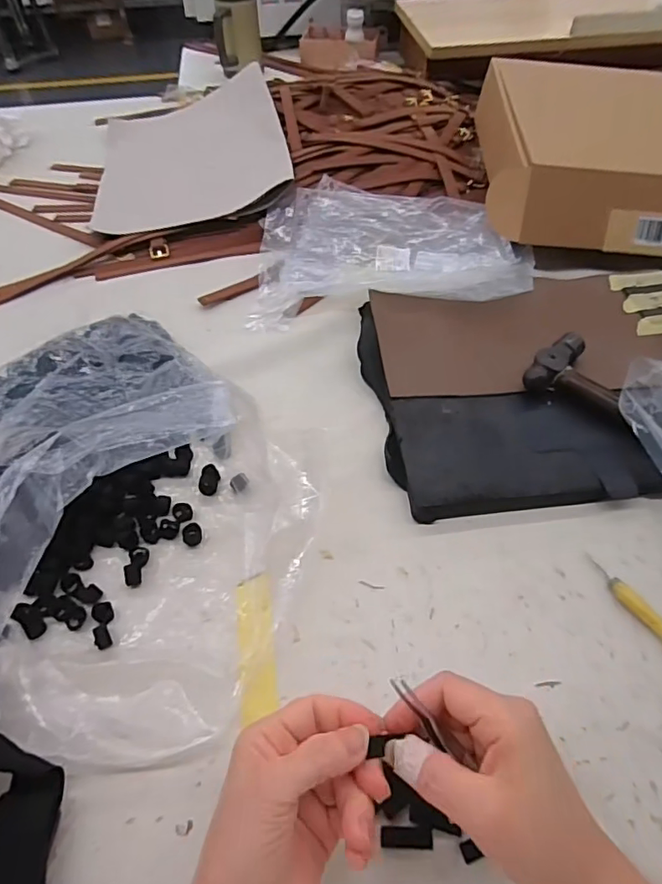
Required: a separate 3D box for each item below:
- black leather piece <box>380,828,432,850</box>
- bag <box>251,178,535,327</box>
[{"bbox_3d":[0.043,0.226,0.301,0.029,0.004,0.010,1,53,2],"label":"black leather piece"},{"bbox_3d":[0.069,-0.226,0.614,0.300,0.045,0.227,1,53,2],"label":"bag"}]

